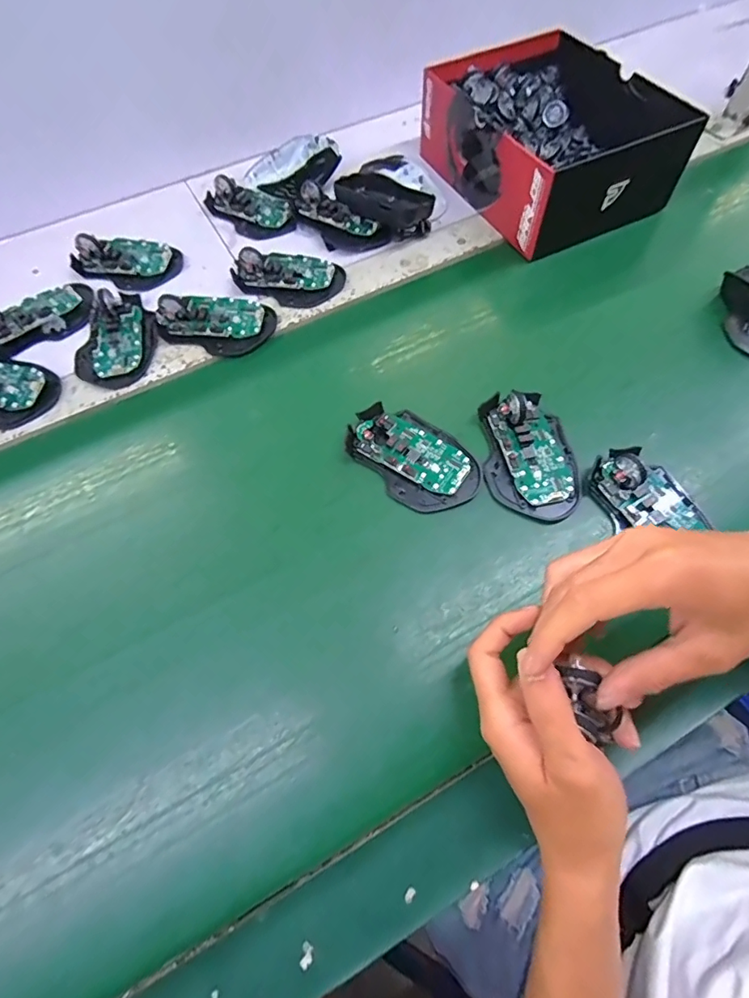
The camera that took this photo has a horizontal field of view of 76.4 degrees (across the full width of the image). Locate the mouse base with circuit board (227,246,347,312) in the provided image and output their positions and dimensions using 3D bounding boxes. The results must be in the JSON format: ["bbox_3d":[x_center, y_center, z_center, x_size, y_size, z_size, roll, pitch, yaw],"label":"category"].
[{"bbox_3d":[-0.089,-0.234,0.492,0.108,0.026,0.067,20,66,11],"label":"mouse base with circuit board"}]

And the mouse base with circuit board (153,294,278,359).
[{"bbox_3d":[-0.159,-0.175,0.462,0.111,0.031,0.063,8,64,5],"label":"mouse base with circuit board"}]

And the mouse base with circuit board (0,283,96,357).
[{"bbox_3d":[-0.341,-0.188,0.472,0.109,0.033,0.071,-24,65,-10],"label":"mouse base with circuit board"}]

